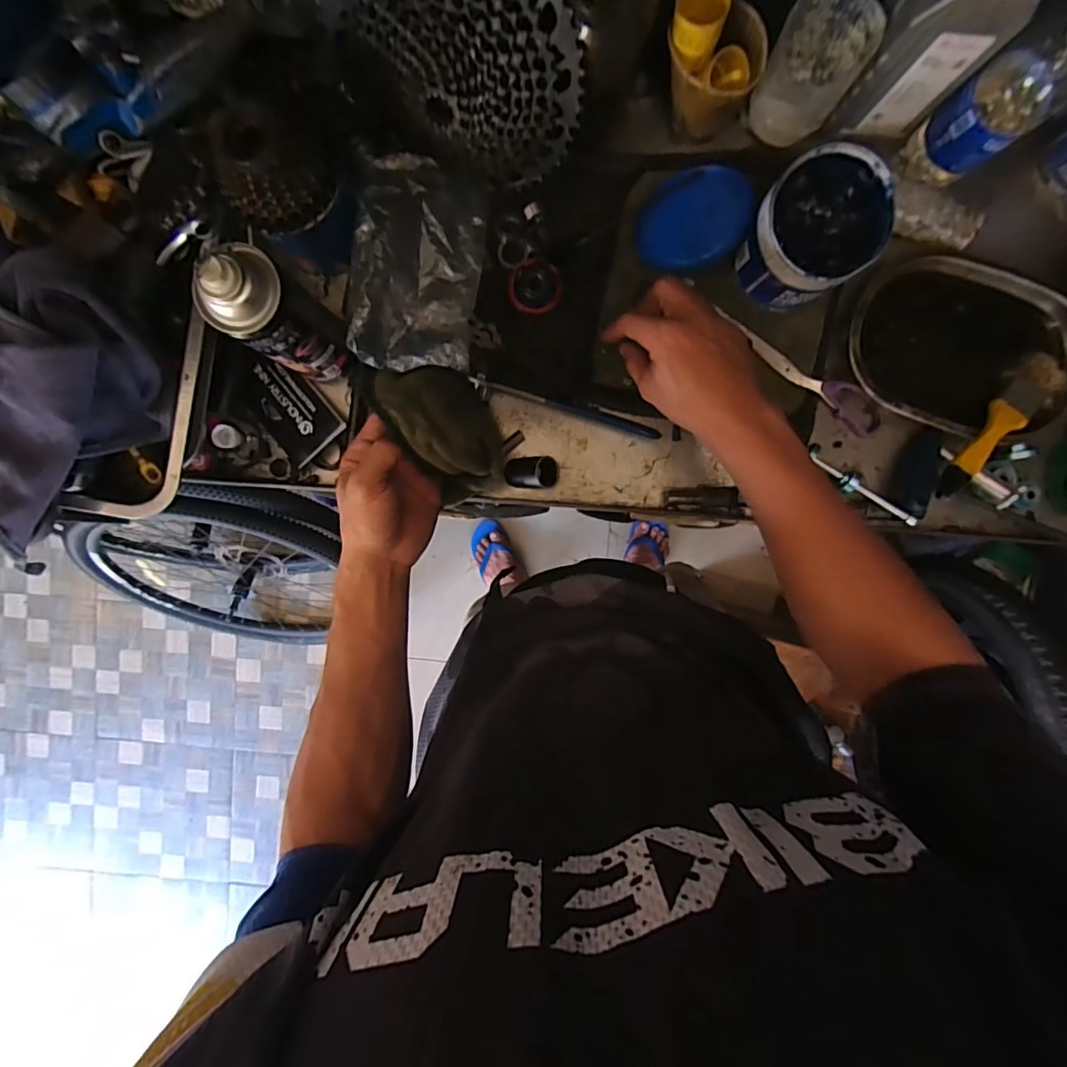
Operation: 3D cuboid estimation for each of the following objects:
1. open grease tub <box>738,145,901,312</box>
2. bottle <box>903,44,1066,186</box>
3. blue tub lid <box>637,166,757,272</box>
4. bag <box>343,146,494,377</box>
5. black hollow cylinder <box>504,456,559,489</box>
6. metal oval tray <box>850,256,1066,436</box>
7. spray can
[{"bbox_3d":[0.239,-0.259,0.451,0.098,0.077,0.101,0,94,2],"label":"open grease tub"},{"bbox_3d":[0.374,-0.343,0.410,0.051,0.164,0.061,-37,93,4],"label":"bottle"},{"bbox_3d":[0.148,-0.294,0.482,0.099,0.008,0.088,-1,89,22],"label":"blue tub lid"},{"bbox_3d":[-0.106,-0.243,0.474,0.106,0.048,0.172,7,95,1],"label":"bag"},{"bbox_3d":[-0.002,-0.060,0.510,0.053,0.039,0.031,3,94,1],"label":"black hollow cylinder"},{"bbox_3d":[0.409,-0.175,0.492,0.212,0.026,0.147,20,95,0],"label":"metal oval tray"},{"bbox_3d":[-0.202,-0.171,0.418,0.049,0.173,0.060,37,95,-1],"label":"spray can"}]

